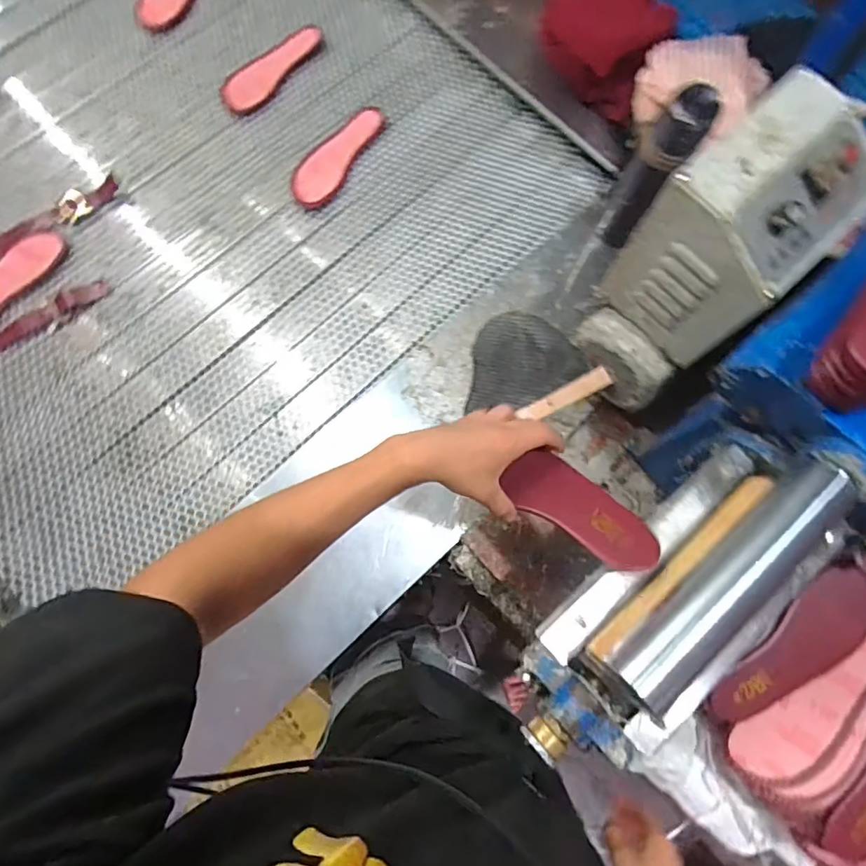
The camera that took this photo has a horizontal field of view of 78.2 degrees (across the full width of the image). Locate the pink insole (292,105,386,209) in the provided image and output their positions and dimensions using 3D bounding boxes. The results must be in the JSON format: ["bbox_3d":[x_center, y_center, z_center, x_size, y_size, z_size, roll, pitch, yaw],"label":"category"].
[{"bbox_3d":[-0.168,-0.485,0.927,0.078,0.012,0.228,27,75,5],"label":"pink insole"}]

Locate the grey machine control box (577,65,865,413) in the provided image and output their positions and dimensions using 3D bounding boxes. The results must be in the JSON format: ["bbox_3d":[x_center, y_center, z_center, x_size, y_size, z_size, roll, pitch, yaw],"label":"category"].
[{"bbox_3d":[0.314,-0.188,0.603,0.218,0.280,0.147,-38,81,-9],"label":"grey machine control box"}]

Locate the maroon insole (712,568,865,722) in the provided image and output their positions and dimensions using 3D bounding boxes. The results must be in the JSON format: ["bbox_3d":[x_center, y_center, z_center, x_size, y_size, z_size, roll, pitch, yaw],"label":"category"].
[{"bbox_3d":[0.421,0.253,0.614,0.223,0.013,0.083,-45,86,-2],"label":"maroon insole"}]

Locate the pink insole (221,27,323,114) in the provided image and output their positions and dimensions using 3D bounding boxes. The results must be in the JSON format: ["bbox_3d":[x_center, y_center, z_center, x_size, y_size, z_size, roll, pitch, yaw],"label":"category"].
[{"bbox_3d":[-0.286,-0.654,0.953,0.063,0.025,0.217,39,76,9],"label":"pink insole"}]

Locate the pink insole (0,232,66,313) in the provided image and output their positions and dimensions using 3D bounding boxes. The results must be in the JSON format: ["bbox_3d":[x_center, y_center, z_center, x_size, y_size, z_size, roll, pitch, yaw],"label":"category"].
[{"bbox_3d":[-0.678,-0.238,0.839,0.075,0.022,0.212,36,76,8],"label":"pink insole"}]

